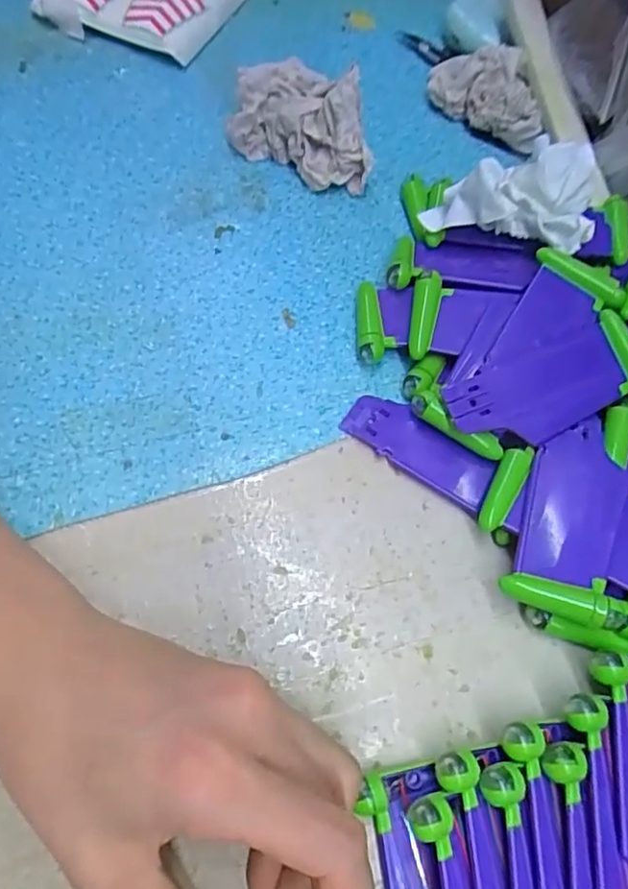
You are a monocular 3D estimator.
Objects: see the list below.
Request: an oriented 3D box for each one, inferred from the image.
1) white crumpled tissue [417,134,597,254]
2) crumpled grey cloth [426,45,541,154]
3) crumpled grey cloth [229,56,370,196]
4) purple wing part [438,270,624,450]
[{"bbox_3d":[0.096,-0.122,0.283,0.074,0.032,0.054,18,67,5],"label":"white crumpled tissue"},{"bbox_3d":[0.100,-0.203,0.339,0.074,0.035,0.029,36,69,12],"label":"crumpled grey cloth"},{"bbox_3d":[-0.005,-0.175,0.316,0.087,0.044,0.046,28,68,9],"label":"crumpled grey cloth"},{"bbox_3d":[0.099,-0.032,0.253,0.052,0.010,0.081,38,70,13],"label":"purple wing part"}]

